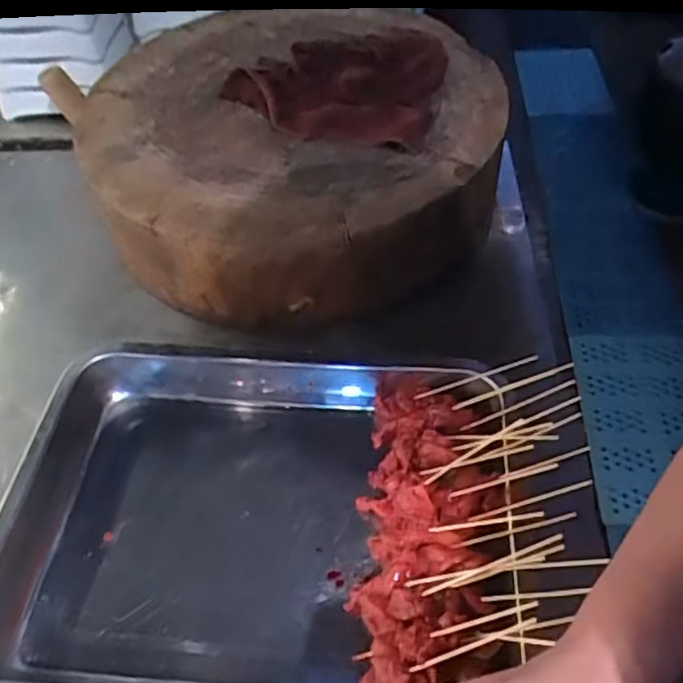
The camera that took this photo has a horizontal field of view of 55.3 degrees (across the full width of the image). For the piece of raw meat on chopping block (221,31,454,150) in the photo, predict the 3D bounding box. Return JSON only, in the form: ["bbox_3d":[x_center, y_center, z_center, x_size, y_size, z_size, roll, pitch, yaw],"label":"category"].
[{"bbox_3d":[-0.009,-0.229,0.579,0.188,0.062,0.116,11,52,13],"label":"piece of raw meat on chopping block"}]

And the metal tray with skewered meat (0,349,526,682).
[{"bbox_3d":[-0.061,0.121,0.444,0.338,0.050,0.245,1,50,5],"label":"metal tray with skewered meat"}]

